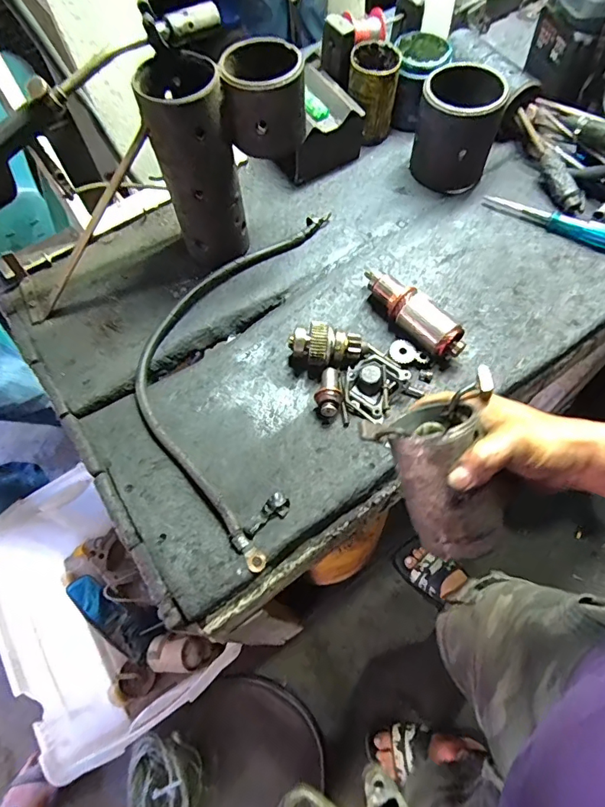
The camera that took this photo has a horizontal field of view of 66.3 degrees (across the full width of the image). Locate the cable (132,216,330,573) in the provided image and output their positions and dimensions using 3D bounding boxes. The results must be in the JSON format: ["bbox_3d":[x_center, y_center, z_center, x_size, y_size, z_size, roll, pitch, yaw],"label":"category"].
[{"bbox_3d":[-0.098,-0.056,0.590,0.215,0.034,0.495,4,64,5],"label":"cable"}]

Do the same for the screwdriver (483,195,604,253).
[{"bbox_3d":[0.360,-0.265,0.659,0.197,0.030,0.023,33,70,18],"label":"screwdriver"}]

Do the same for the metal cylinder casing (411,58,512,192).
[{"bbox_3d":[0.225,-0.396,0.674,0.104,0.132,0.103,23,67,14],"label":"metal cylinder casing"}]

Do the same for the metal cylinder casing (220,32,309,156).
[{"bbox_3d":[-0.041,-0.334,0.510,0.087,0.079,0.080,-2,64,2],"label":"metal cylinder casing"}]

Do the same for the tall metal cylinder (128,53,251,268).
[{"bbox_3d":[-0.123,-0.283,0.566,0.086,0.212,0.089,-12,64,-3],"label":"tall metal cylinder"}]

